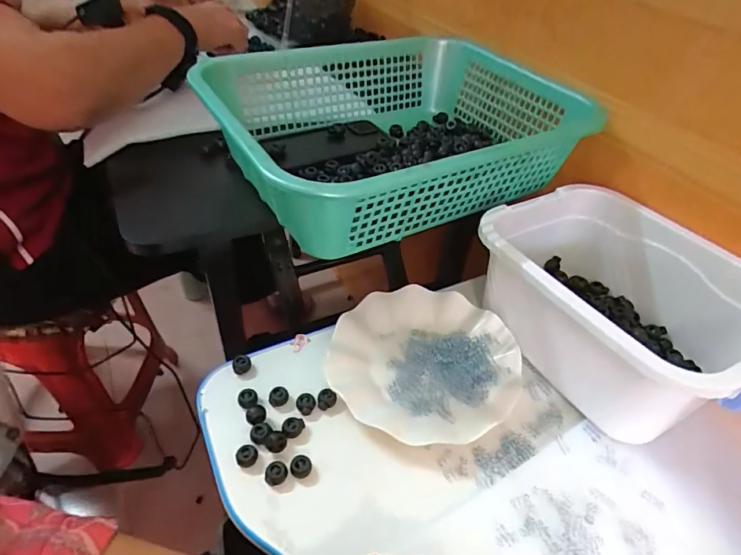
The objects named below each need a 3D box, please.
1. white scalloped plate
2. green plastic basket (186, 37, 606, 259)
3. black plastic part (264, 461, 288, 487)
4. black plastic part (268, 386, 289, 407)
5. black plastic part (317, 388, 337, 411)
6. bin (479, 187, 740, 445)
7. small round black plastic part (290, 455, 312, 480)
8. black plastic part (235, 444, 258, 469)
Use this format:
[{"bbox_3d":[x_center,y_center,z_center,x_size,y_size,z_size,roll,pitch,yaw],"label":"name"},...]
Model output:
[{"bbox_3d":[0.053,0.080,0.445,0.176,0.019,0.176,3,44,-3],"label":"white scalloped plate"},{"bbox_3d":[0.030,-0.172,0.505,0.396,0.105,0.293,-21,50,-26],"label":"green plastic basket"},{"bbox_3d":[-0.076,0.160,0.364,0.019,0.015,0.015,-15,47,-21],"label":"black plastic part"},{"bbox_3d":[-0.085,0.111,0.416,0.017,0.012,0.018,-1,43,1],"label":"black plastic part"},{"bbox_3d":[-0.040,0.114,0.416,0.017,0.012,0.016,-1,44,-7],"label":"black plastic part"},{"bbox_3d":[0.240,0.020,0.442,0.189,0.110,0.260,-23,50,-23],"label":"bin"},{"bbox_3d":[-0.057,0.157,0.369,0.013,0.016,0.016,30,49,24],"label":"small round black plastic part"},{"bbox_3d":[-0.103,0.149,0.373,0.015,0.015,0.016,8,44,3],"label":"black plastic part"}]

